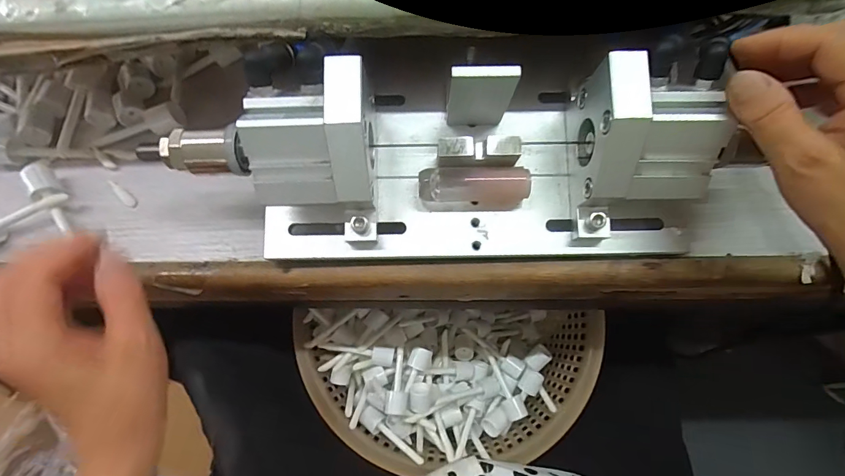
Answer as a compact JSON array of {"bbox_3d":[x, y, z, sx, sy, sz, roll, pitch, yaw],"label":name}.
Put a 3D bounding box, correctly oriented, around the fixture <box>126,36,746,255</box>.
[{"bbox_3d":[0.016,-0.049,0.240,0.301,0.092,0.099,0,71,-2],"label":"fixture"}]

